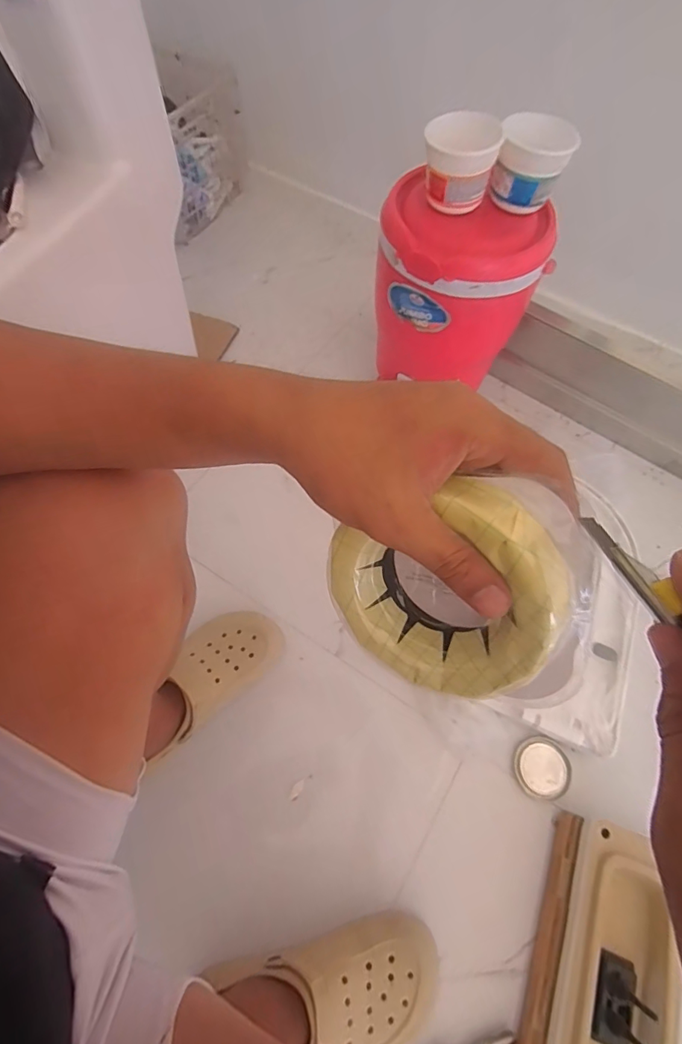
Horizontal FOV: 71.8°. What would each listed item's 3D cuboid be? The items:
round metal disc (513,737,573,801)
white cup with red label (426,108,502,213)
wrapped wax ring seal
[{"bbox_3d":[0.280,0.342,0.651,0.074,0.012,0.075,1,64,-1],"label":"round metal disc"},{"bbox_3d":[0.143,-0.438,0.577,0.086,0.078,0.067,14,64,5],"label":"white cup with red label"},{"bbox_3d":[0.059,0.032,0.251,0.117,0.128,0.038,38,41,14],"label":"wrapped wax ring seal"}]

